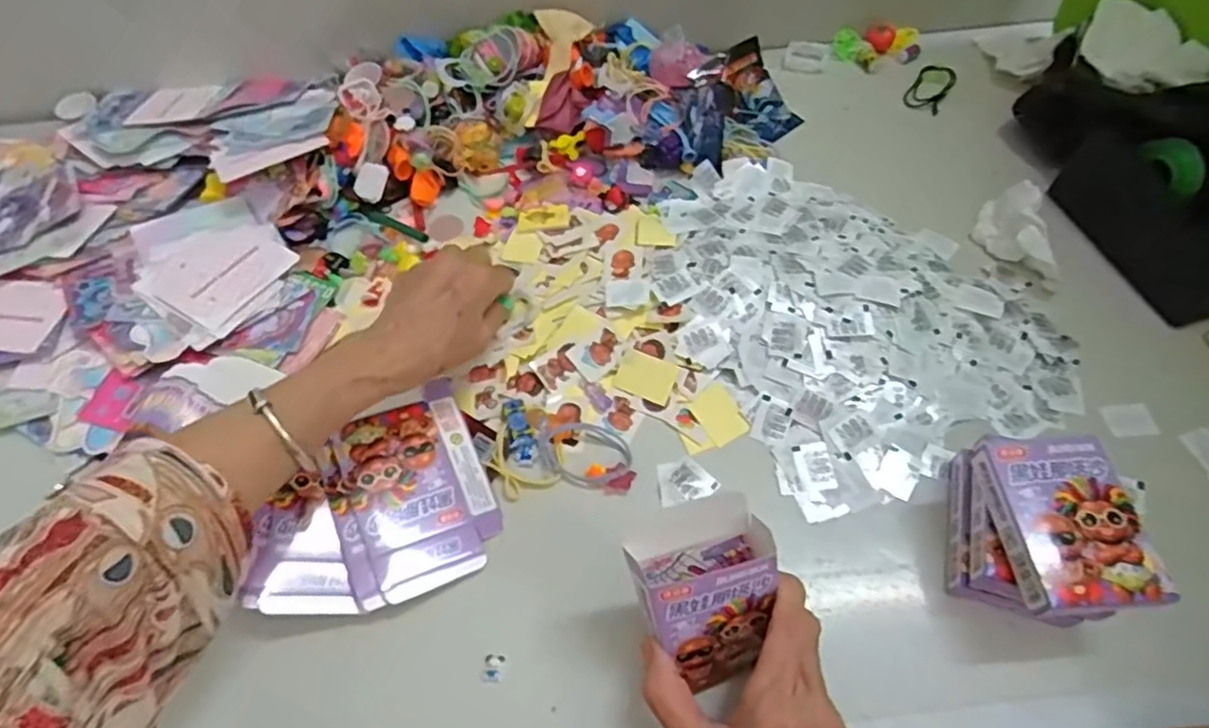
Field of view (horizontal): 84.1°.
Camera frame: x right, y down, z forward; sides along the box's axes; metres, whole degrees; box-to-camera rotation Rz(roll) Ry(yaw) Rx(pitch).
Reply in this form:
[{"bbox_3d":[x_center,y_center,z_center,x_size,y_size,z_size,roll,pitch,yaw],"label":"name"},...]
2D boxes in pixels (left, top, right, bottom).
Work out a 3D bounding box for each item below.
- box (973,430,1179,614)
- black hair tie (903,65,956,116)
[{"bbox_3d":[0.249,0.083,0.359,0.066,0.019,0.093,-4,58,0],"label":"box"},{"bbox_3d":[0.309,-0.262,0.634,0.035,0.008,0.063,29,64,18],"label":"black hair tie"}]

